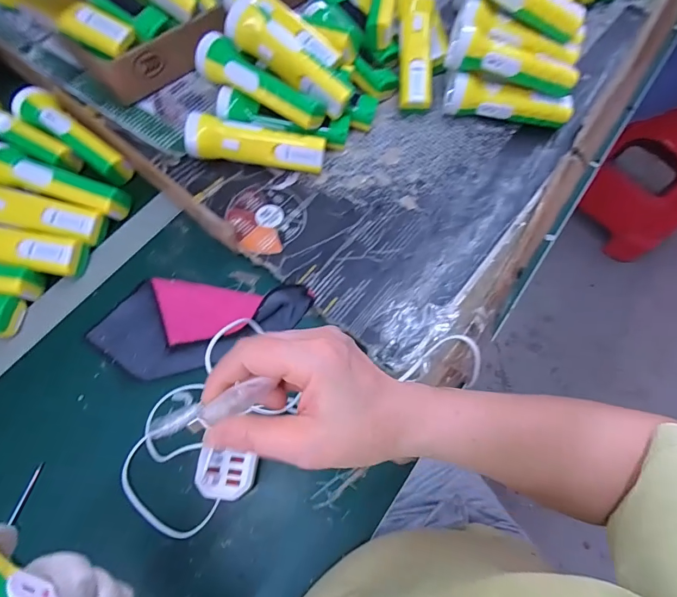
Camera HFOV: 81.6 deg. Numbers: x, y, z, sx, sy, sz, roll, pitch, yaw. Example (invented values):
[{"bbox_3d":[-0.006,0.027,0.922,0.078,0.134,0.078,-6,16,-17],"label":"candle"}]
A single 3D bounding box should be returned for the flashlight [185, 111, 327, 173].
[{"bbox_3d":[-0.101,-0.191,0.493,0.169,0.048,0.046,5,69,0],"label":"flashlight"}]

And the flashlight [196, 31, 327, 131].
[{"bbox_3d":[-0.096,-0.269,0.483,0.171,0.041,0.055,30,70,10],"label":"flashlight"}]

